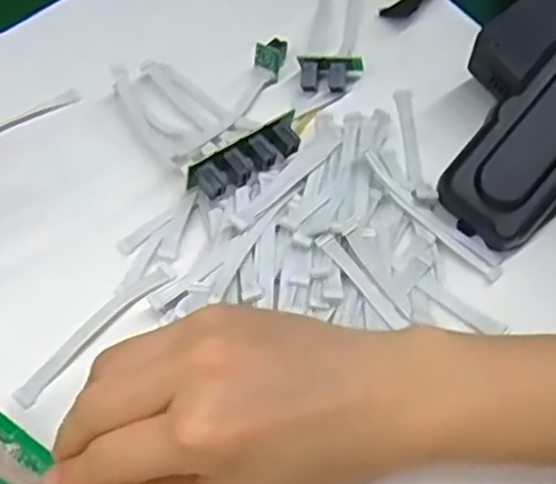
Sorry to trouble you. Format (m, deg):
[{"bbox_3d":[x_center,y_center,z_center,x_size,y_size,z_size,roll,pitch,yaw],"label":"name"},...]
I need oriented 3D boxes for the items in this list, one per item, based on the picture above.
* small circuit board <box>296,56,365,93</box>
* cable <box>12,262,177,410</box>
[{"bbox_3d":[0.030,-0.096,0.412,0.036,0.018,0.017,2,55,3],"label":"small circuit board"},{"bbox_3d":[-0.084,0.040,0.334,0.014,0.004,0.090,36,64,24],"label":"cable"}]

